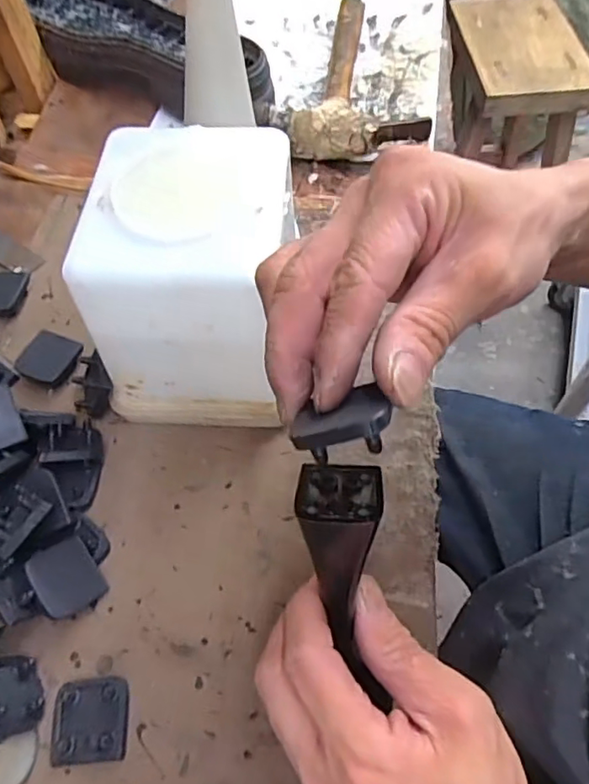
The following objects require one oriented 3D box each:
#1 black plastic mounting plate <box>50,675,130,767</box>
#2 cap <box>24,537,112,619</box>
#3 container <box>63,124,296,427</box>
[{"bbox_3d":[-0.091,0.145,0.258,0.031,0.010,0.033,-7,58,-3],"label":"black plastic mounting plate"},{"bbox_3d":[-0.110,0.090,0.281,0.034,0.006,0.033,52,32,3],"label":"cap"},{"bbox_3d":[-0.052,-0.064,0.322,0.099,0.119,0.117,5,58,4],"label":"container"}]

